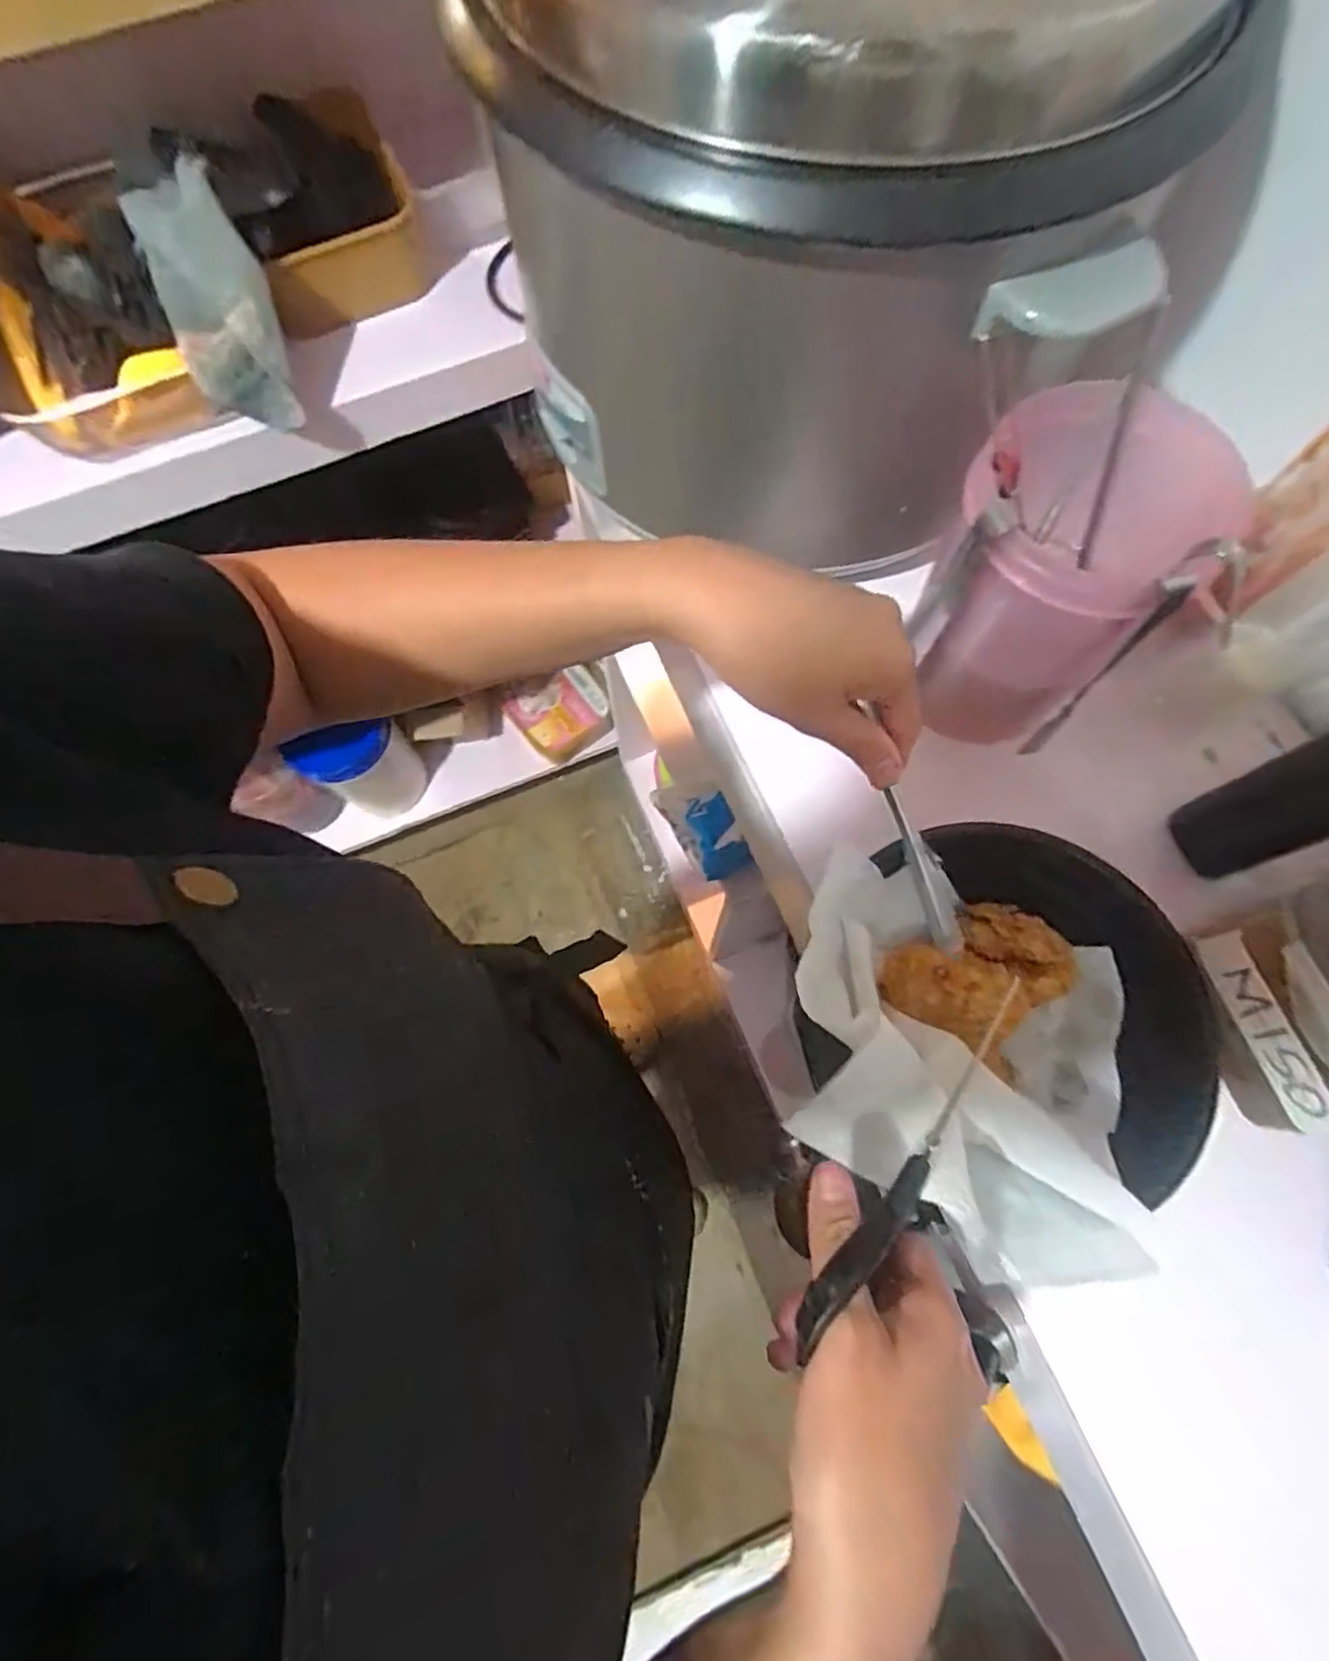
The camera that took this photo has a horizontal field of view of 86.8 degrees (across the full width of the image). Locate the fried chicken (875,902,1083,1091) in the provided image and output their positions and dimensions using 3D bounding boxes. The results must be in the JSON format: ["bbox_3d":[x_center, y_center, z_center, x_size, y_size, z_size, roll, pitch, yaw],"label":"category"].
[{"bbox_3d":[0.162,0.071,0.362,0.072,0.040,0.084,39,77,13],"label":"fried chicken"}]

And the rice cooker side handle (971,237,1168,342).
[{"bbox_3d":[0.178,-0.228,0.306,0.075,0.017,0.031,-19,72,-4],"label":"rice cooker side handle"}]

